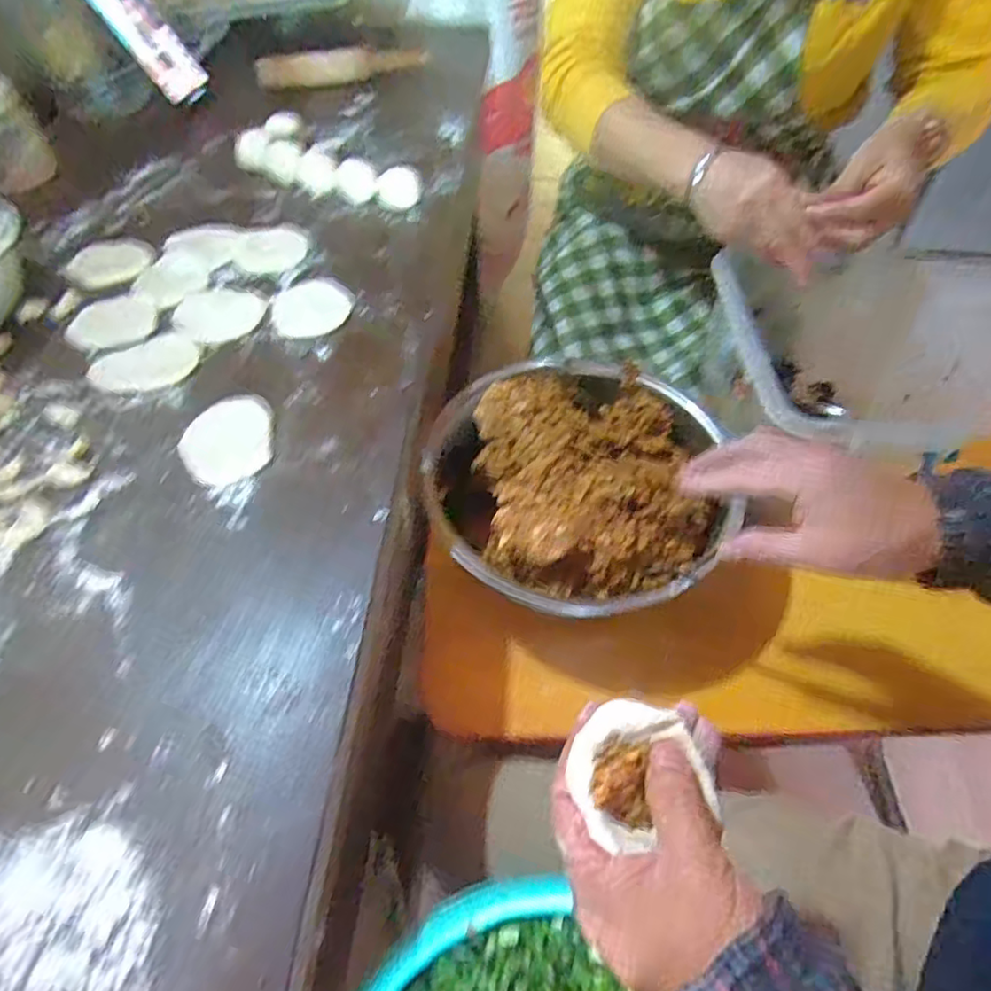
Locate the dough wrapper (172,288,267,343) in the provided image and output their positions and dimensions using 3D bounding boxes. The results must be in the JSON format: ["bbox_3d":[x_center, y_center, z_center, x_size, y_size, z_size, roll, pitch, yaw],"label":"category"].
[{"bbox_3d":[-0.253,-0.170,0.568,0.075,0.006,0.075,0,52,0],"label":"dough wrapper"}]

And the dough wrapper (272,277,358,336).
[{"bbox_3d":[-0.172,-0.177,0.575,0.074,0.010,0.074,0,52,0],"label":"dough wrapper"}]

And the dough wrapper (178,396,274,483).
[{"bbox_3d":[-0.205,-0.044,0.472,0.068,0.005,0.085,-8,52,-6],"label":"dough wrapper"}]

